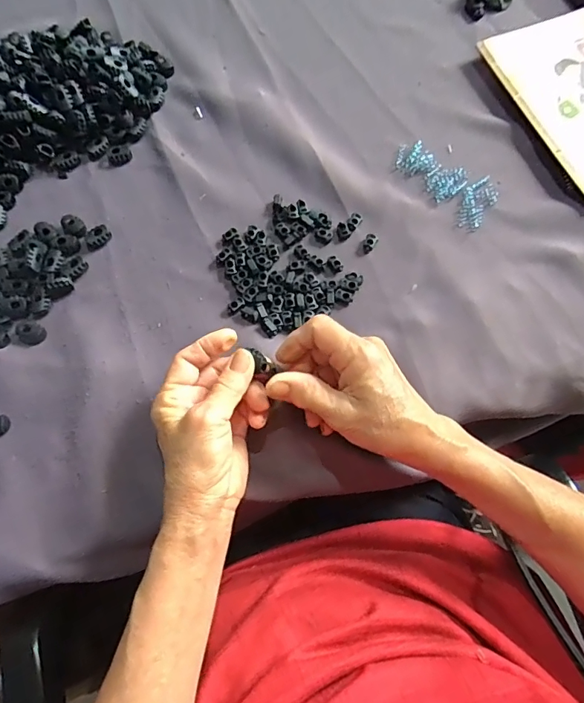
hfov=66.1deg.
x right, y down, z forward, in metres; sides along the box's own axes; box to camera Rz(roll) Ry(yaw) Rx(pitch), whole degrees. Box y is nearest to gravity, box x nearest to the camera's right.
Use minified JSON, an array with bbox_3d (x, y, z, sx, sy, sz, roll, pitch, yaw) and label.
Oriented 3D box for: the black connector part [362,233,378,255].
[{"bbox_3d":[0.066,-0.093,0.385,0.011,0.004,0.018,24,72,10],"label":"black connector part"}]

